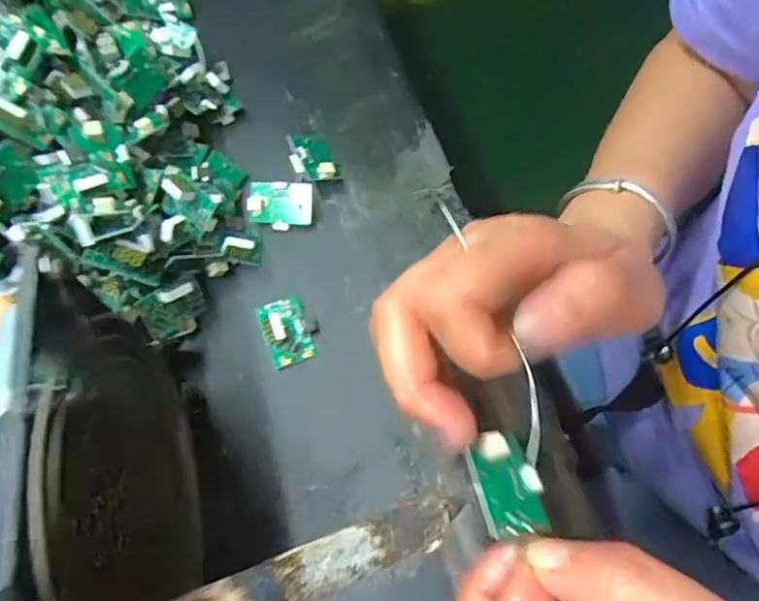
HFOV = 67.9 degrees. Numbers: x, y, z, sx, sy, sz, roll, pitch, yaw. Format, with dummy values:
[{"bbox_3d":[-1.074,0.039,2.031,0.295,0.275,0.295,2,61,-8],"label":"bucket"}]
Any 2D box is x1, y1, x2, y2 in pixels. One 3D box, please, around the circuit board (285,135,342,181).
[{"bbox_3d":[-0.035,-0.077,0.302,0.023,0.014,0.031,-16,66,-7],"label":"circuit board"}]

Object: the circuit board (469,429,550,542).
[{"bbox_3d":[0.041,0.058,0.179,0.021,0.007,0.031,-8,65,-4],"label":"circuit board"}]

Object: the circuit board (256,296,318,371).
[{"bbox_3d":[-0.043,0.014,0.264,0.023,0.007,0.031,-22,66,-10],"label":"circuit board"}]

